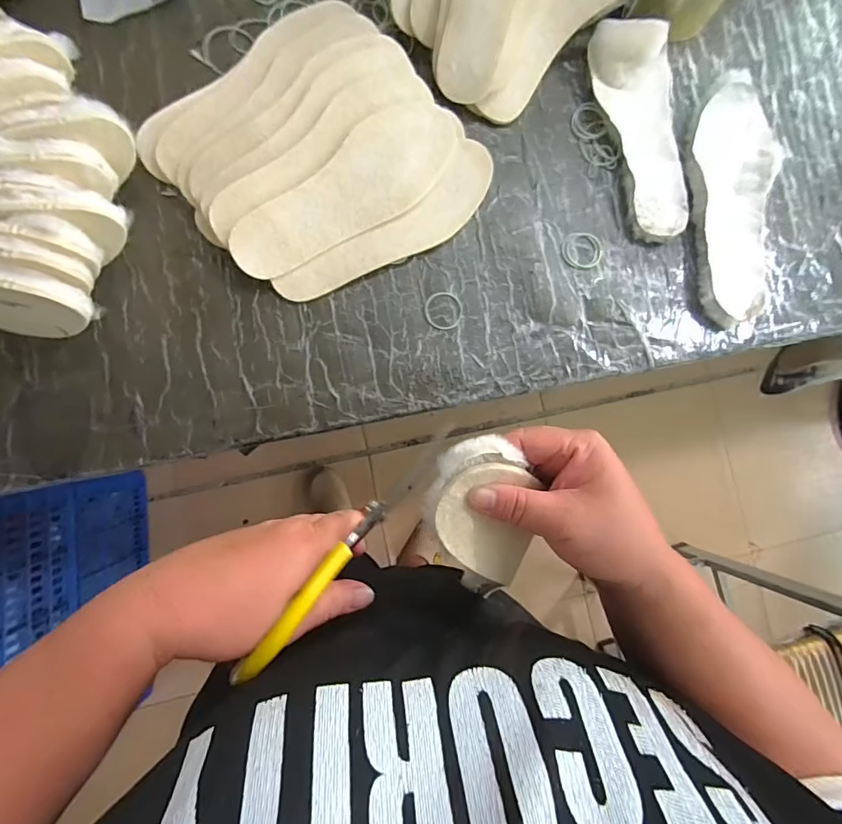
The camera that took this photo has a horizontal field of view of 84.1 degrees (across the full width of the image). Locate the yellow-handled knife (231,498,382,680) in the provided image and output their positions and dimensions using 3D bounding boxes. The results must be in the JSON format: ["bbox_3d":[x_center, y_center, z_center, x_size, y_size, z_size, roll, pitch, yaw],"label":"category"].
[{"bbox_3d":[-0.057,0.096,0.257,0.012,0.010,0.114,41,61,-1],"label":"yellow-handled knife"}]

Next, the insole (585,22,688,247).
[{"bbox_3d":[0.263,-0.323,0.528,0.095,0.050,0.245,-14,88,-6],"label":"insole"}]

